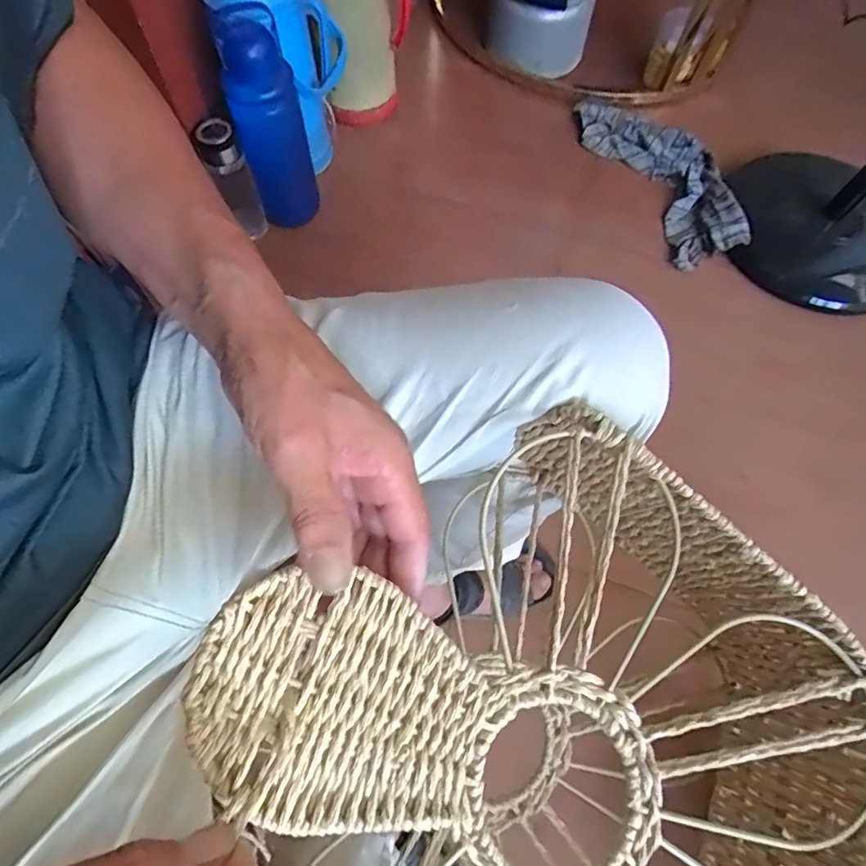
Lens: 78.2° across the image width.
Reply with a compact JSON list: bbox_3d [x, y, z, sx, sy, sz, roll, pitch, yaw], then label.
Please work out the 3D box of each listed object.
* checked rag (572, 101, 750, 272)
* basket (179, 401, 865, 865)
[{"bbox_3d":[0.471,-0.543,1.095,0.224,0.076,0.467,-26,70,-12],"label":"checked rag"},{"bbox_3d":[0.061,0.194,0.285,0.348,0.145,0.328,1,66,-2],"label":"basket"}]

